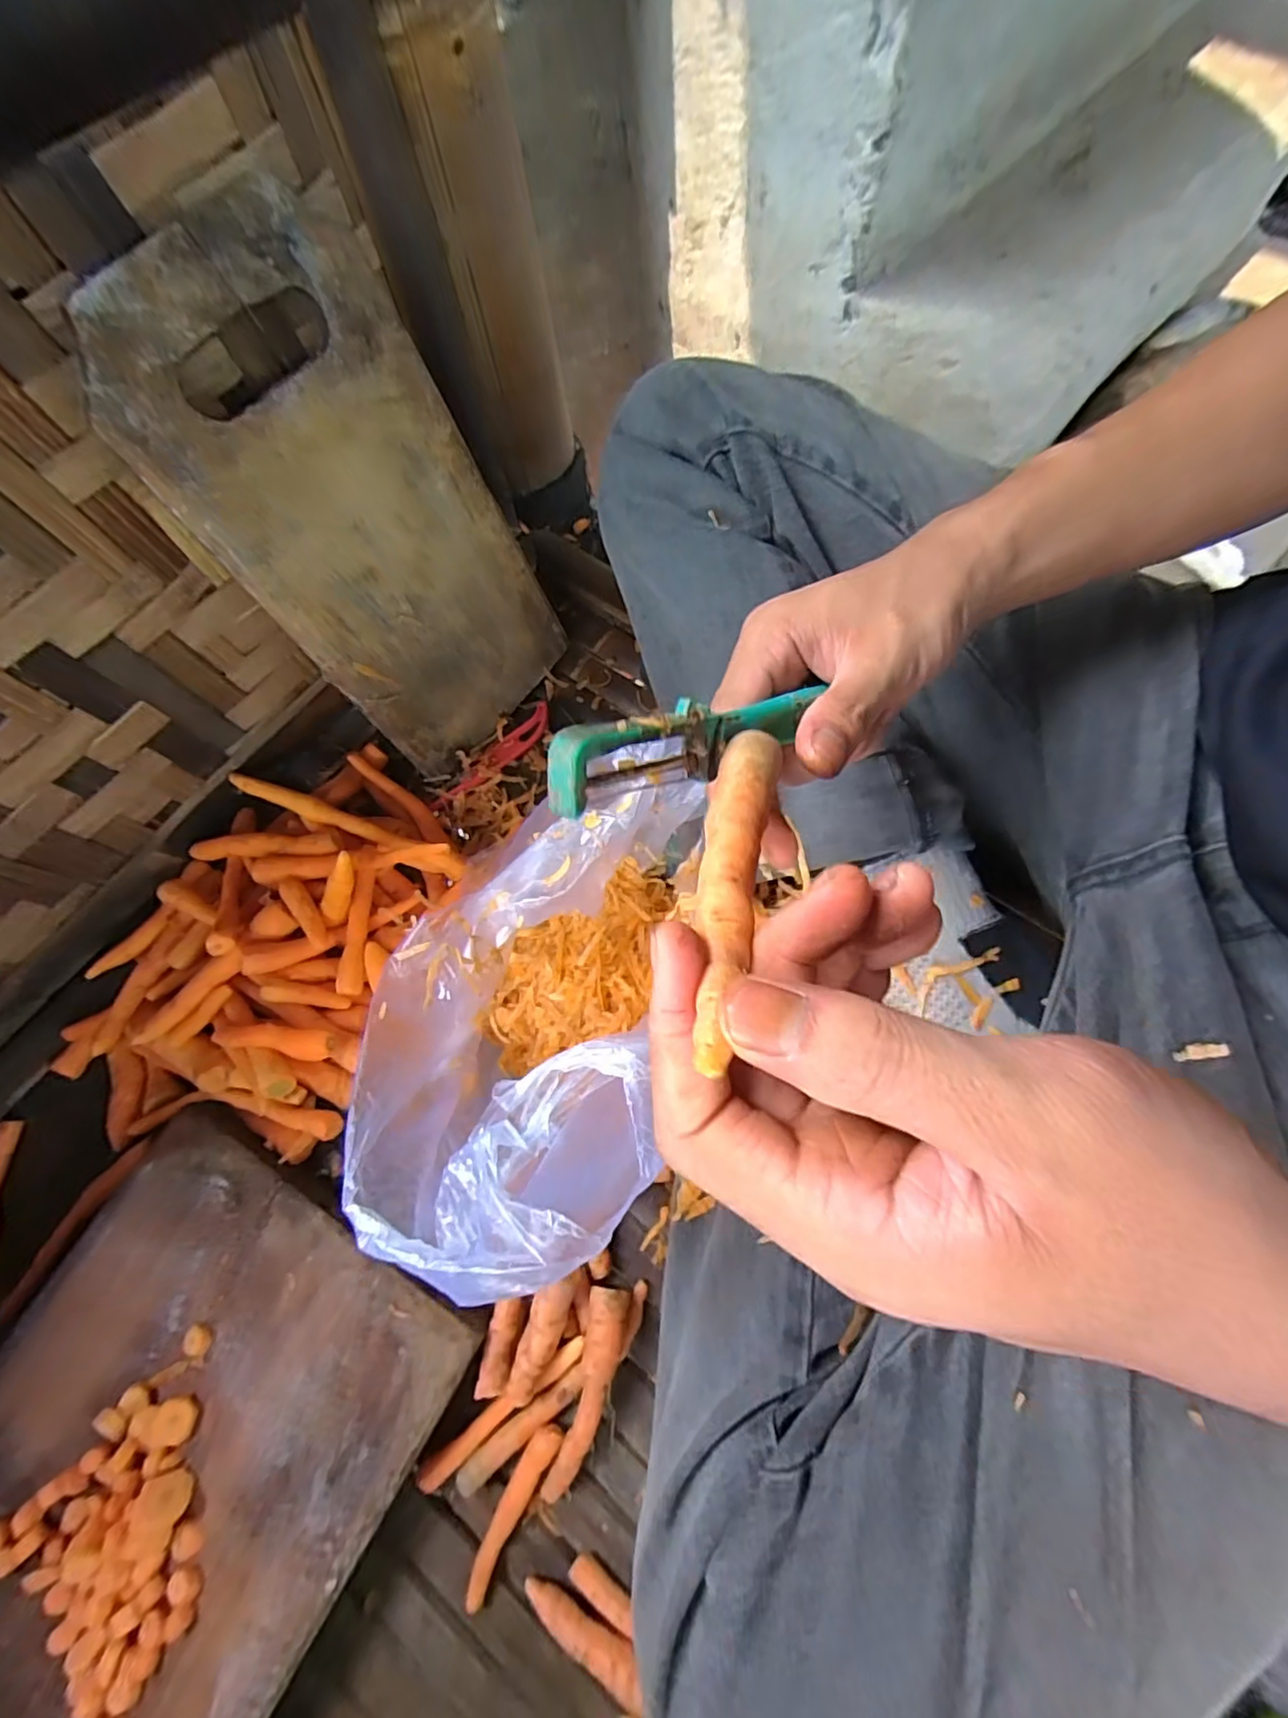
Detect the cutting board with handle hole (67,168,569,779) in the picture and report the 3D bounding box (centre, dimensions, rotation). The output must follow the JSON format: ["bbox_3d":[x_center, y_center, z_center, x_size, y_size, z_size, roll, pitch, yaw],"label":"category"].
[{"bbox_3d":[-0.150,-0.185,0.366,0.008,0.271,0.157,28,68,33],"label":"cutting board with handle hole"}]

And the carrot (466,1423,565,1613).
[{"bbox_3d":[-0.069,0.337,0.327,0.015,0.016,0.085,28,76,10],"label":"carrot"}]

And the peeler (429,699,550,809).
[{"bbox_3d":[-0.111,-0.074,0.472,0.018,0.012,0.112,43,79,14],"label":"peeler"}]

